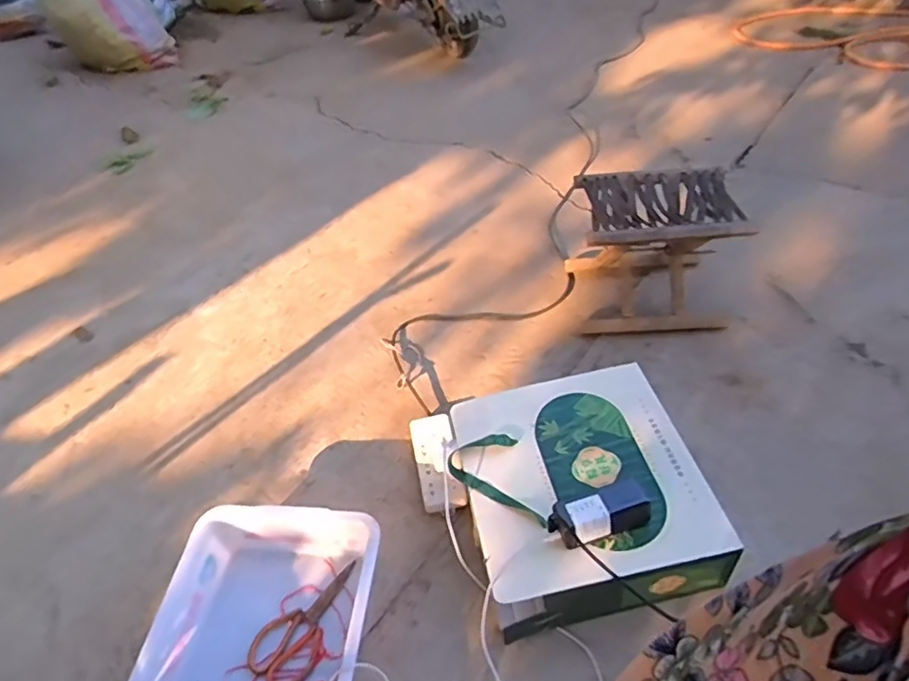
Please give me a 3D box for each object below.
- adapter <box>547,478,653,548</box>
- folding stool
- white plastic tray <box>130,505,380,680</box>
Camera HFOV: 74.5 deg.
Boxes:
[{"bbox_3d":[0.211,0.248,0.859,0.144,0.049,0.061,-15,46,-13],"label":"adapter"},{"bbox_3d":[0.418,-0.181,1.298,0.308,0.294,0.255,3,46,5],"label":"folding stool"},{"bbox_3d":[-0.285,0.457,0.858,0.308,0.108,0.424,2,46,5],"label":"white plastic tray"}]

